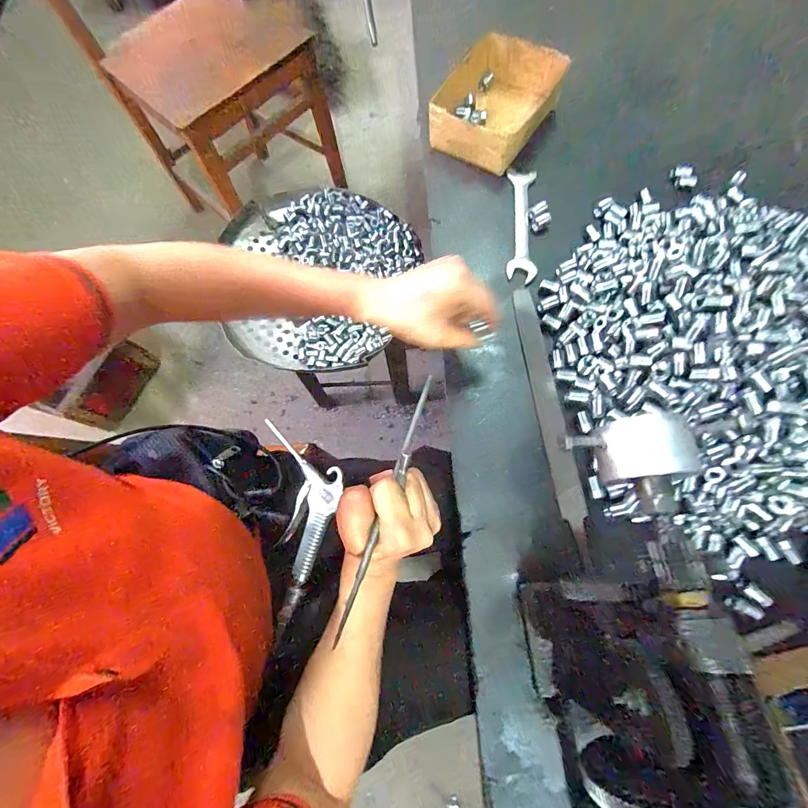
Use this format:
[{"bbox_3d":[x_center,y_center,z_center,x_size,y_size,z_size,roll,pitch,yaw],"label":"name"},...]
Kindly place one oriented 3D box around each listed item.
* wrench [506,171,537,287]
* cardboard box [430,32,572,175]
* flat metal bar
[{"bbox_3d":[0.143,-0.219,0.444,0.034,0.006,0.164,5,71,3],"label":"wrench"},{"bbox_3d":[0.117,-0.377,0.472,0.119,0.055,0.154,32,75,11],"label":"cardboard box"},{"bbox_3d":[0.146,0.009,0.368,0.022,0.012,0.288,-6,71,-1],"label":"flat metal bar"}]

